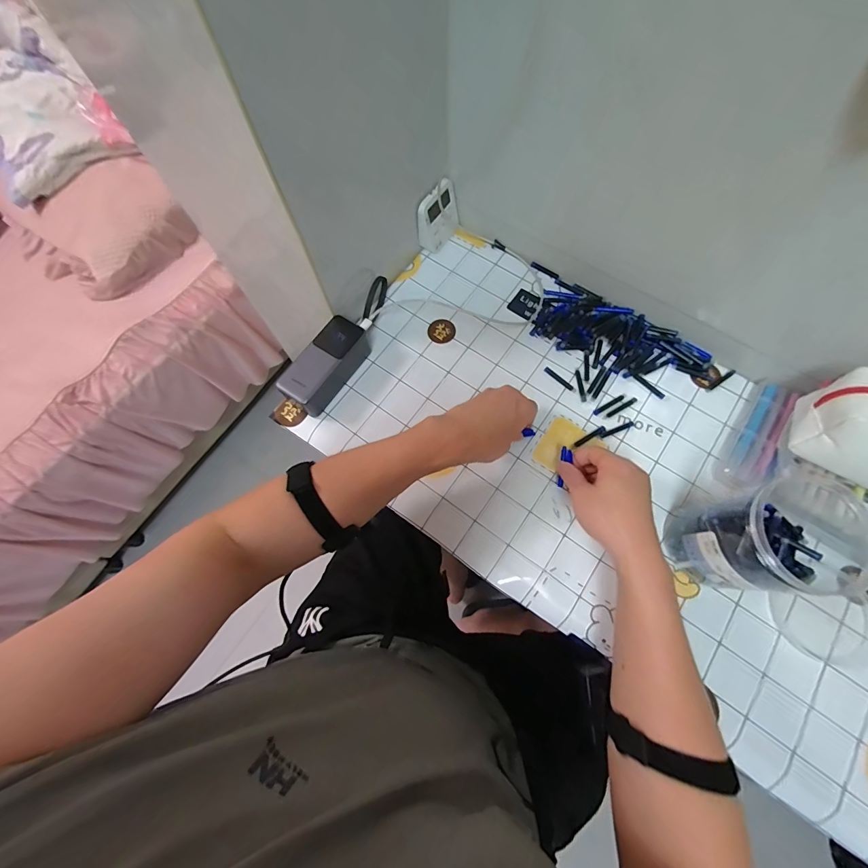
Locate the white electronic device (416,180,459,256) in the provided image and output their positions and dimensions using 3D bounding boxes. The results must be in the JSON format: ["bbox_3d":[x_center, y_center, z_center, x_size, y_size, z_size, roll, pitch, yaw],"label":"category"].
[{"bbox_3d":[0.007,-0.321,0.588,0.025,0.082,0.073,35,76,12],"label":"white electronic device"}]

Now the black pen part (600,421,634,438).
[{"bbox_3d":[0.238,-0.006,0.513,0.050,0.006,0.007,-21,72,-5],"label":"black pen part"}]

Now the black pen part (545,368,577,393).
[{"bbox_3d":[0.172,-0.074,0.537,0.050,0.004,0.008,40,77,14],"label":"black pen part"}]

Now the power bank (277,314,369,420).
[{"bbox_3d":[-0.143,-0.091,0.526,0.056,0.051,0.126,33,75,12],"label":"power bank"}]

